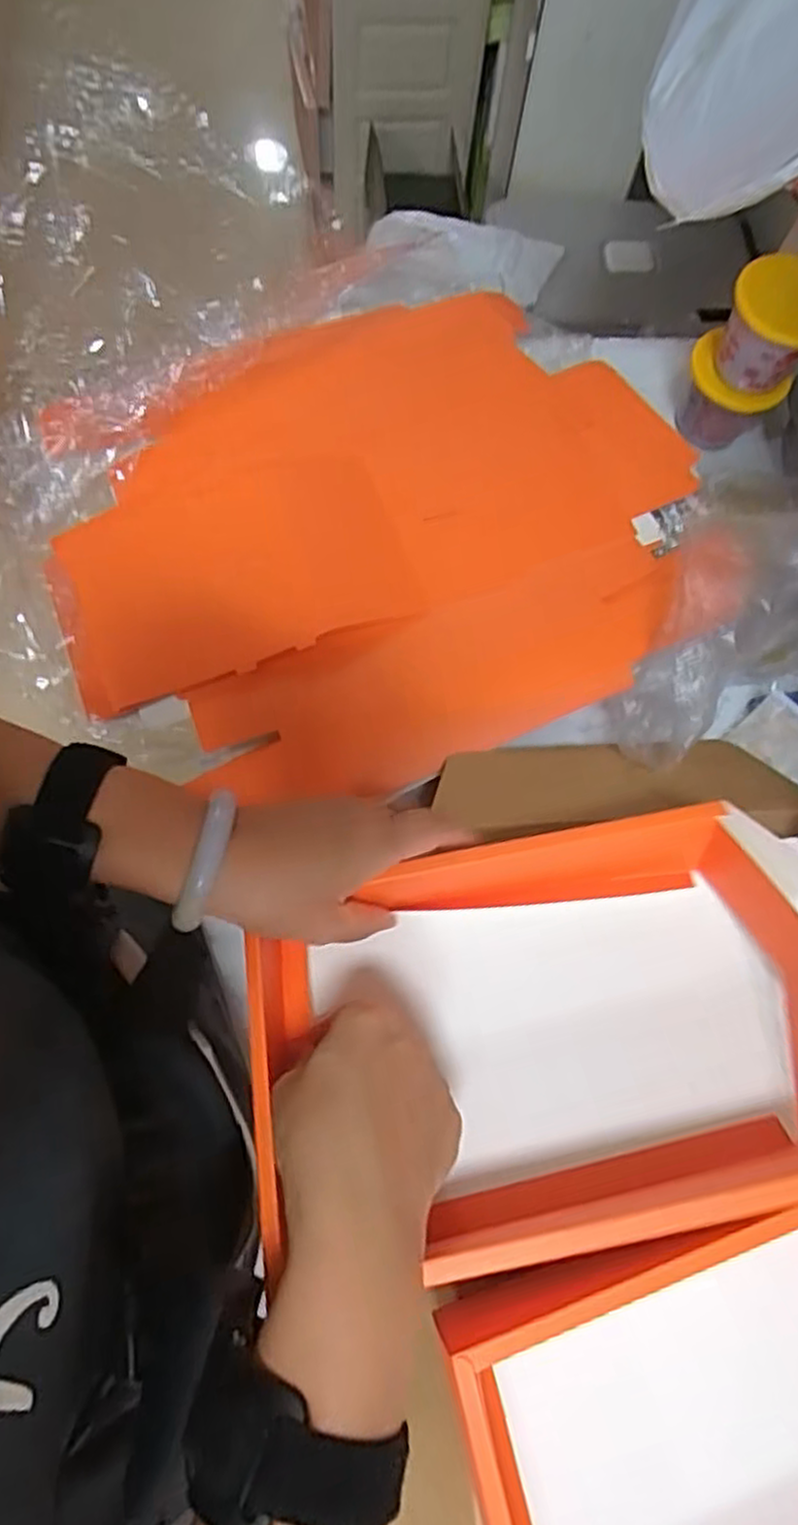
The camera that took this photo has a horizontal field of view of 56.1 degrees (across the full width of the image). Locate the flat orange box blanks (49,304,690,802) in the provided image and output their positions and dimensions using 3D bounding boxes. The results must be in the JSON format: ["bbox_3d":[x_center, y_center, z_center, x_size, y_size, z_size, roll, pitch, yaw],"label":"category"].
[{"bbox_3d":[-0.016,-0.178,0.567,0.488,0.038,0.401,-27,76,-12],"label":"flat orange box blanks"}]

